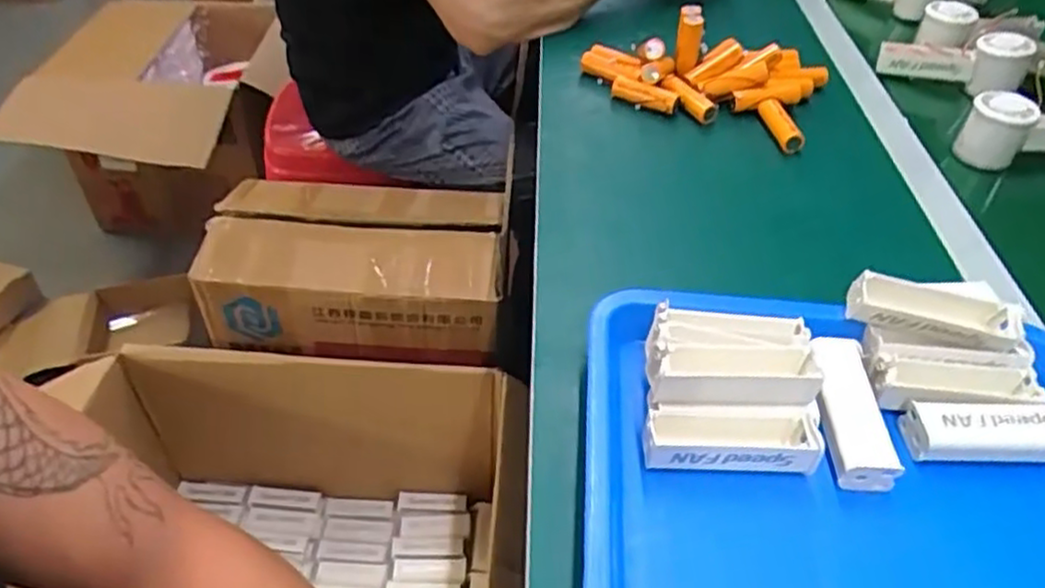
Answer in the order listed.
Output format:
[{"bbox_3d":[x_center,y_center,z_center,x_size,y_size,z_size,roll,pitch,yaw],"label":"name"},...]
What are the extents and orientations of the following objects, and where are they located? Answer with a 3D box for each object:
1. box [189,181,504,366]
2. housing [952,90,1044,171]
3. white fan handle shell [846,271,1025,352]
[{"bbox_3d":[-0.227,-0.044,1.006,0.400,0.129,0.247,2,44,0],"label":"box"},{"bbox_3d":[0.523,-0.162,0.721,0.155,0.063,0.050,-1,44,-4],"label":"housing"},{"bbox_3d":[0.277,0.014,0.484,0.106,0.034,0.026,11,45,9],"label":"white fan handle shell"}]

